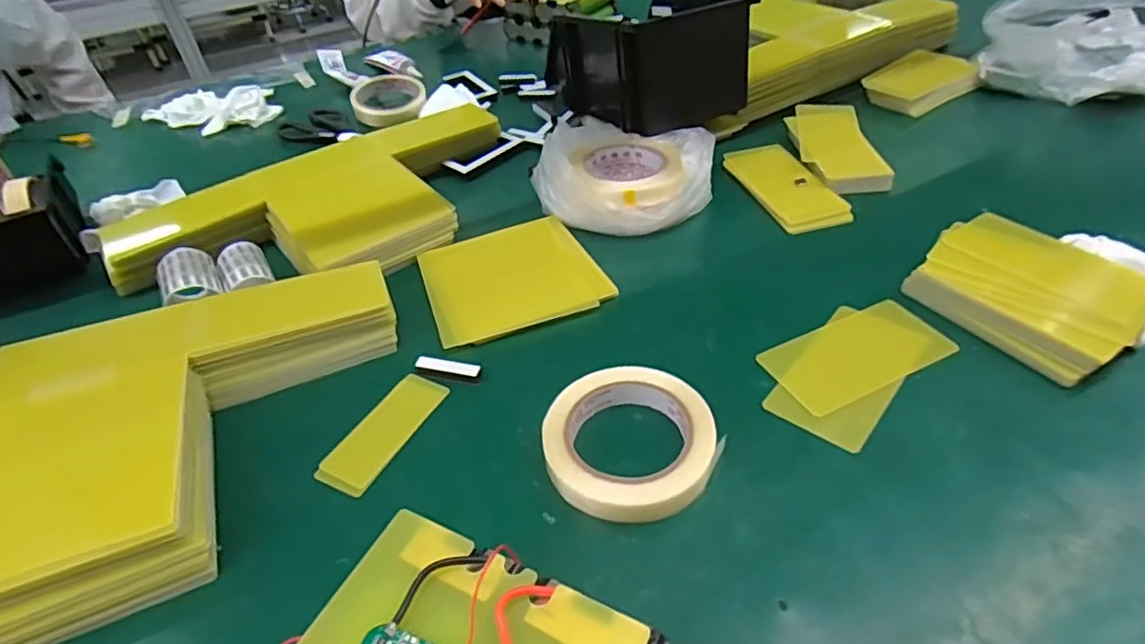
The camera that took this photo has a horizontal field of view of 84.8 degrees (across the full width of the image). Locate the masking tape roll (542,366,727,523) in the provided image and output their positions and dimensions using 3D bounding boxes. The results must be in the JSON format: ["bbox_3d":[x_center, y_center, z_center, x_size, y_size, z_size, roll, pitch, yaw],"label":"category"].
[{"bbox_3d":[0.039,0.078,0.417,0.108,0.026,0.109,-3,42,3],"label":"masking tape roll"}]

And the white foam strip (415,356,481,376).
[{"bbox_3d":[-0.097,0.035,0.487,0.052,0.006,0.012,6,43,14],"label":"white foam strip"}]

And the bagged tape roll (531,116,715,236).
[{"bbox_3d":[0.056,-0.152,0.642,0.155,0.068,0.143,-3,42,3],"label":"bagged tape roll"}]

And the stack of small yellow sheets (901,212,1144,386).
[{"bbox_3d":[0.360,-0.026,0.495,0.116,0.032,0.144,-26,45,-21],"label":"stack of small yellow sheets"}]

